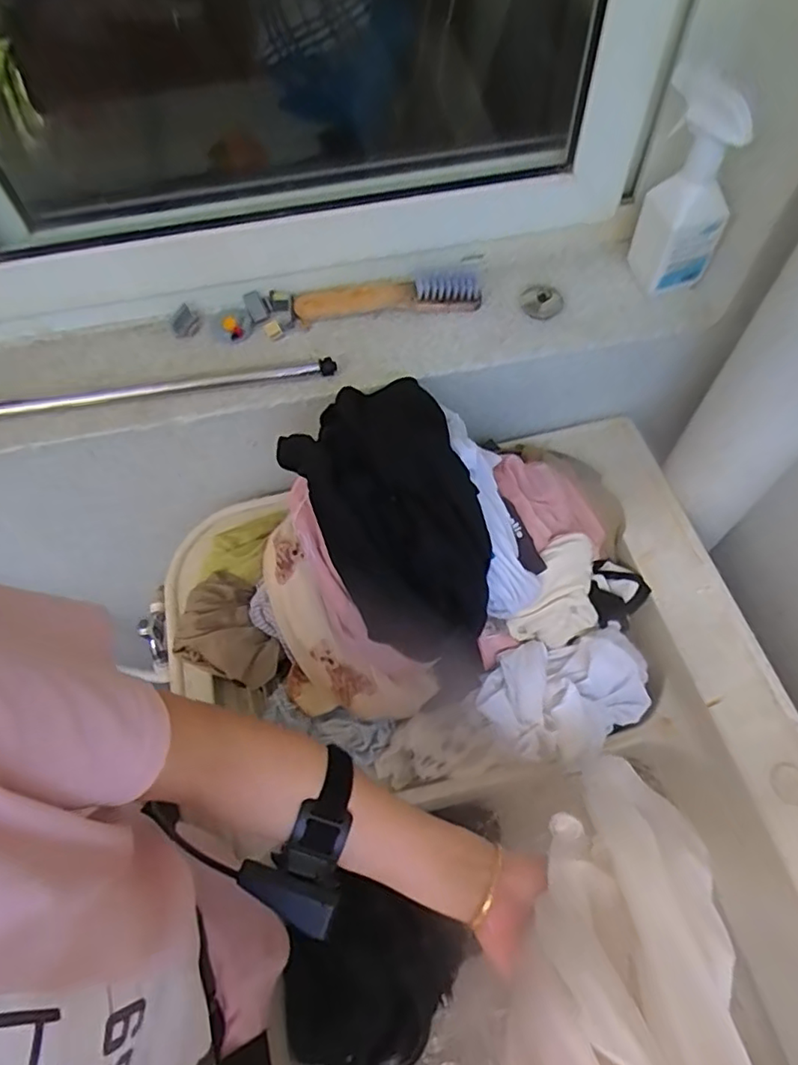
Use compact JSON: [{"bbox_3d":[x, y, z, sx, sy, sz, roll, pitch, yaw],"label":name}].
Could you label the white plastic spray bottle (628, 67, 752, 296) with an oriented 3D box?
[{"bbox_3d":[0.280,-0.327,0.571,0.048,0.178,0.070,-20,62,-8],"label":"white plastic spray bottle"}]

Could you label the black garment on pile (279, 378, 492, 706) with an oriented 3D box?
[{"bbox_3d":[0.010,-0.004,0.524,0.144,0.108,0.263,-25,63,-11],"label":"black garment on pile"}]

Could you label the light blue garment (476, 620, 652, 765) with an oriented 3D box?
[{"bbox_3d":[0.175,0.157,0.604,0.180,0.042,0.121,-32,65,-14],"label":"light blue garment"}]

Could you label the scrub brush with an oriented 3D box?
[{"bbox_3d":[-0.013,-0.263,0.652,0.197,0.029,0.046,-3,61,1],"label":"scrub brush"}]

